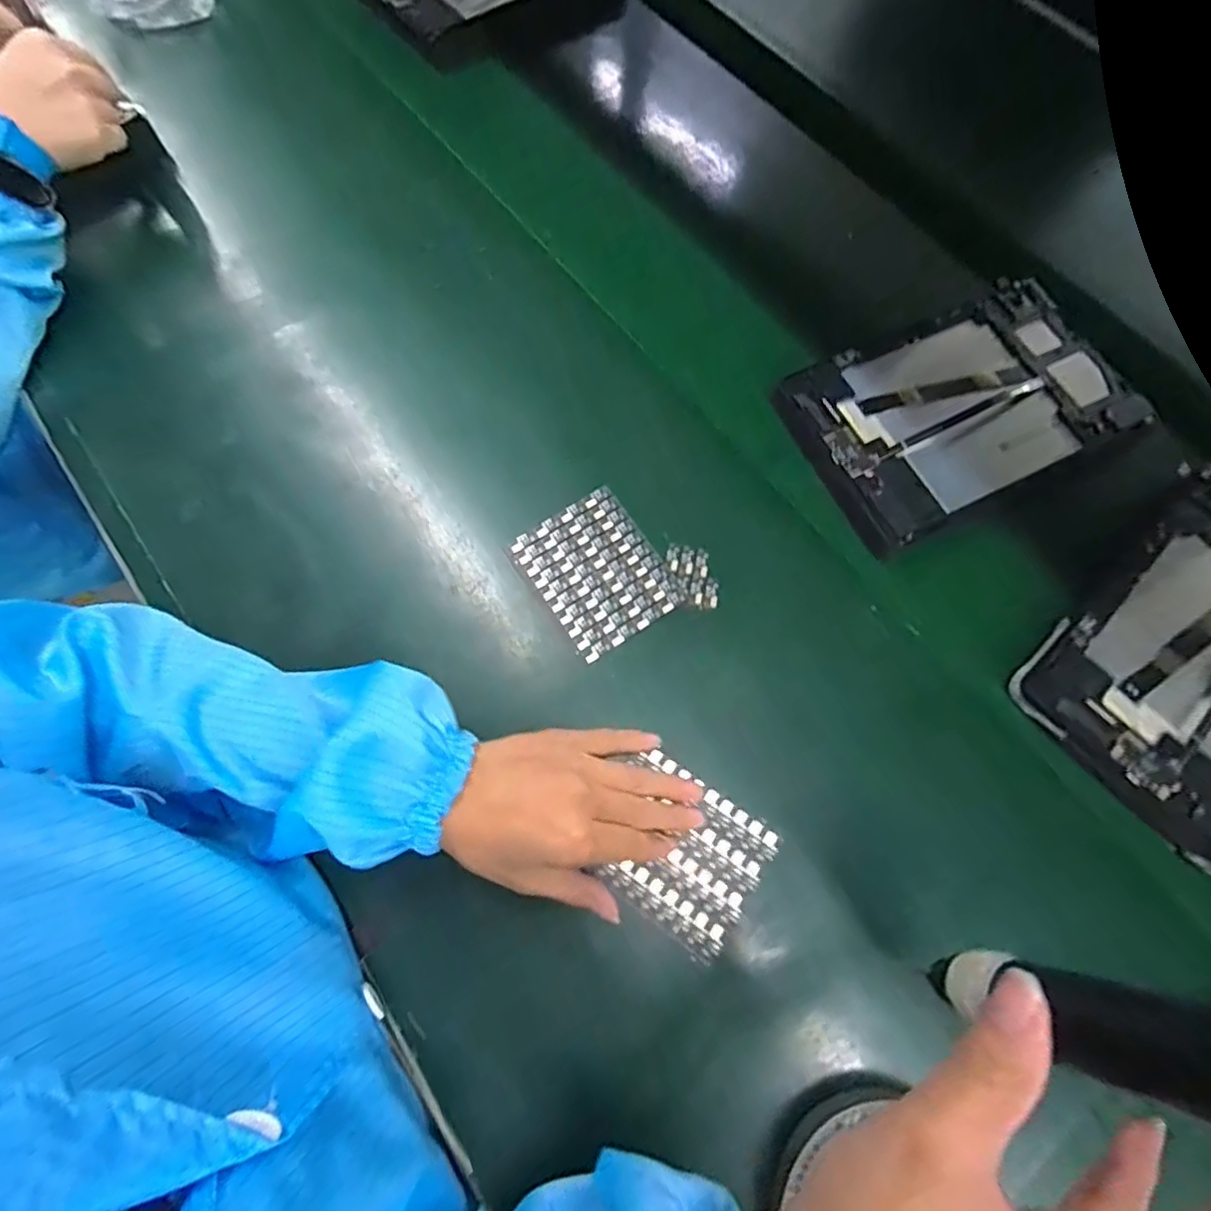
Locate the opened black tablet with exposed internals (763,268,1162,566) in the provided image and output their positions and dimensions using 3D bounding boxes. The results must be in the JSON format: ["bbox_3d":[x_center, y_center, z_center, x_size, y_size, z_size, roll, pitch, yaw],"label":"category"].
[{"bbox_3d":[0.258,-0.148,0.443,0.248,0.017,0.144,-25,73,-11],"label":"opened black tablet with exposed internals"}]

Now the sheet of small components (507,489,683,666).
[{"bbox_3d":[-0.005,-0.023,0.408,0.080,0.006,0.098,-32,75,-14],"label":"sheet of small components"}]

